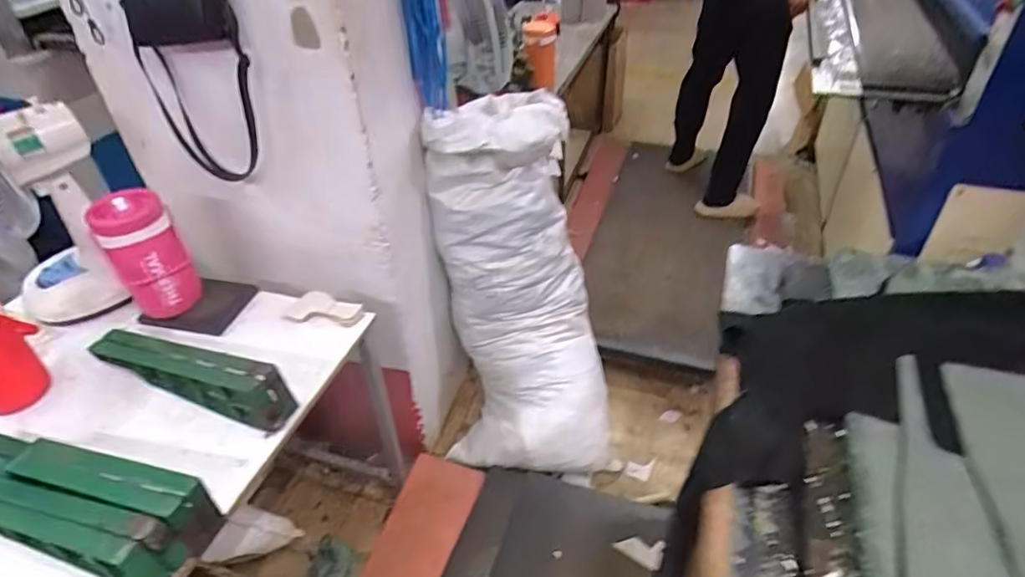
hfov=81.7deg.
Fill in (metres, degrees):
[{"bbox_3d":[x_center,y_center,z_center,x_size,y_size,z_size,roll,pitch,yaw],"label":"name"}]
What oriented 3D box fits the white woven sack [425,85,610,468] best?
[{"bbox_3d":[0.018,0.007,1.635,0.437,1.049,0.290,-11,6,-11],"label":"white woven sack"}]

